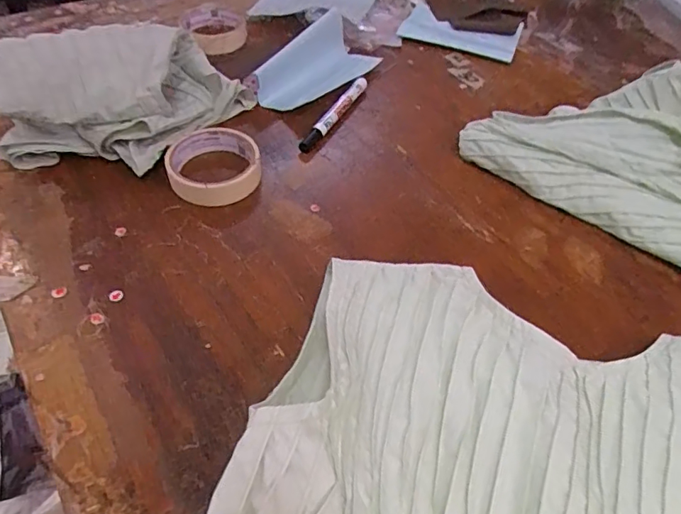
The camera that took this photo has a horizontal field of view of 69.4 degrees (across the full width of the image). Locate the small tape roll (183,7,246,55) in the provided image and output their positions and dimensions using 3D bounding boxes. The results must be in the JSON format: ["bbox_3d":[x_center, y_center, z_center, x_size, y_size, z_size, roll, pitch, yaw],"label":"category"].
[{"bbox_3d":[-0.168,-0.307,0.659,0.074,0.032,0.088,-17,53,-14],"label":"small tape roll"}]

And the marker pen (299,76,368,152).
[{"bbox_3d":[-0.006,-0.164,0.558,0.015,0.014,0.144,23,54,17],"label":"marker pen"}]

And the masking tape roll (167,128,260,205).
[{"bbox_3d":[-0.125,-0.091,0.486,0.087,0.031,0.086,0,51,-1],"label":"masking tape roll"}]

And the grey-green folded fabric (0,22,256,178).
[{"bbox_3d":[-0.218,-0.166,0.495,0.142,0.102,0.230,31,57,22],"label":"grey-green folded fabric"}]

